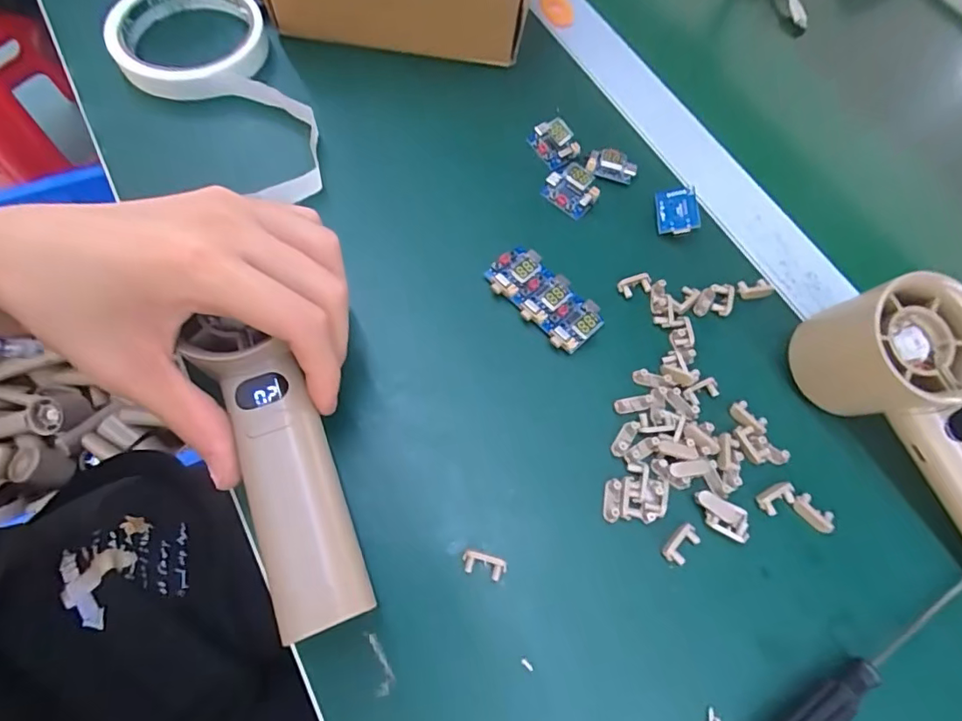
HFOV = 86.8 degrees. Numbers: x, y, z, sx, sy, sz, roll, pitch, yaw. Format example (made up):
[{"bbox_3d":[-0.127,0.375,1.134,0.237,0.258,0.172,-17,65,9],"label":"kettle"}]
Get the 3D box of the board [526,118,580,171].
[{"bbox_3d":[0.045,-0.135,0.310,0.022,0.012,0.030,-32,72,-14],"label":"board"}]

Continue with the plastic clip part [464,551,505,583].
[{"bbox_3d":[0.001,0.090,0.222,0.019,0.006,0.009,15,68,4],"label":"plastic clip part"}]

